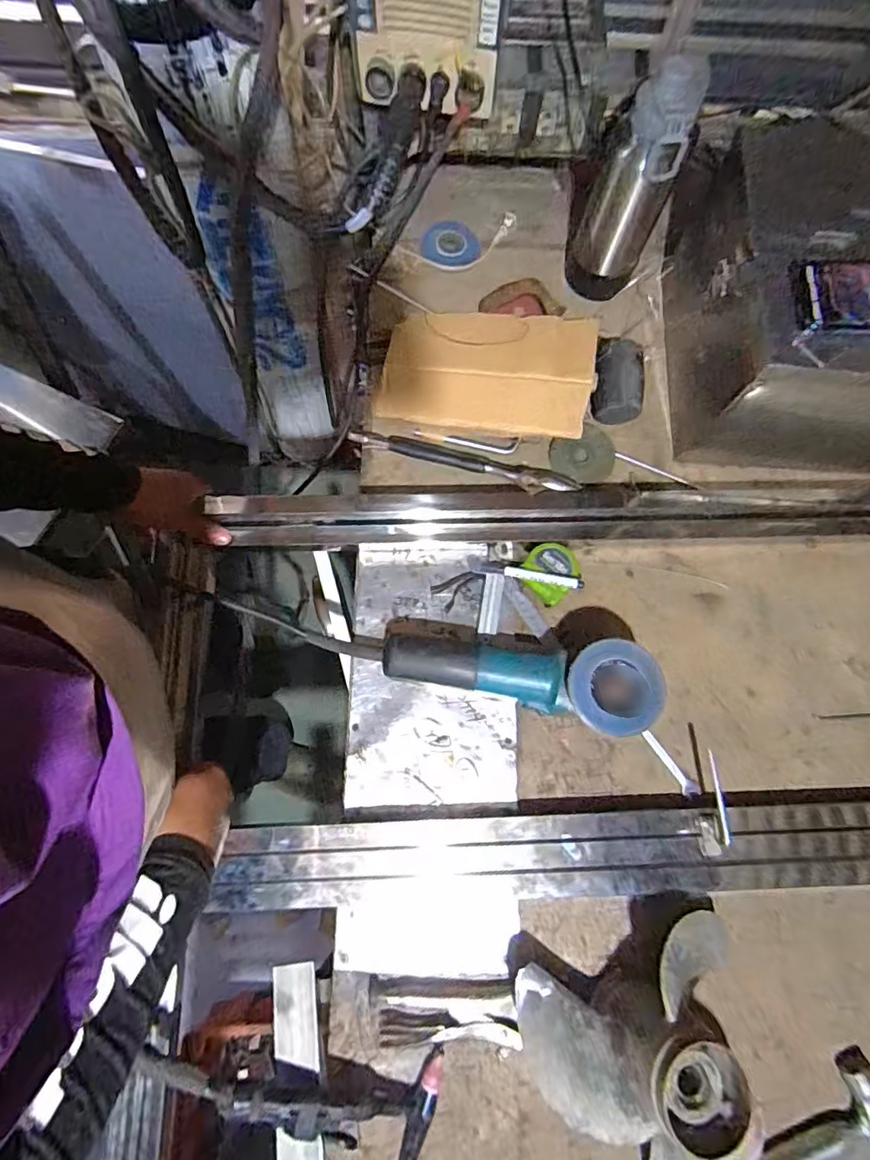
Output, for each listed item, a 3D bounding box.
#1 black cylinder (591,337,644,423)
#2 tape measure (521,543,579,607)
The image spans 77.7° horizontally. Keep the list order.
[{"bbox_3d":[0.232,-0.261,0.703,0.065,0.065,0.108,7,73,2],"label":"black cylinder"},{"bbox_3d":[0.136,-0.012,0.647,0.063,0.036,0.069,41,79,9],"label":"tape measure"}]

